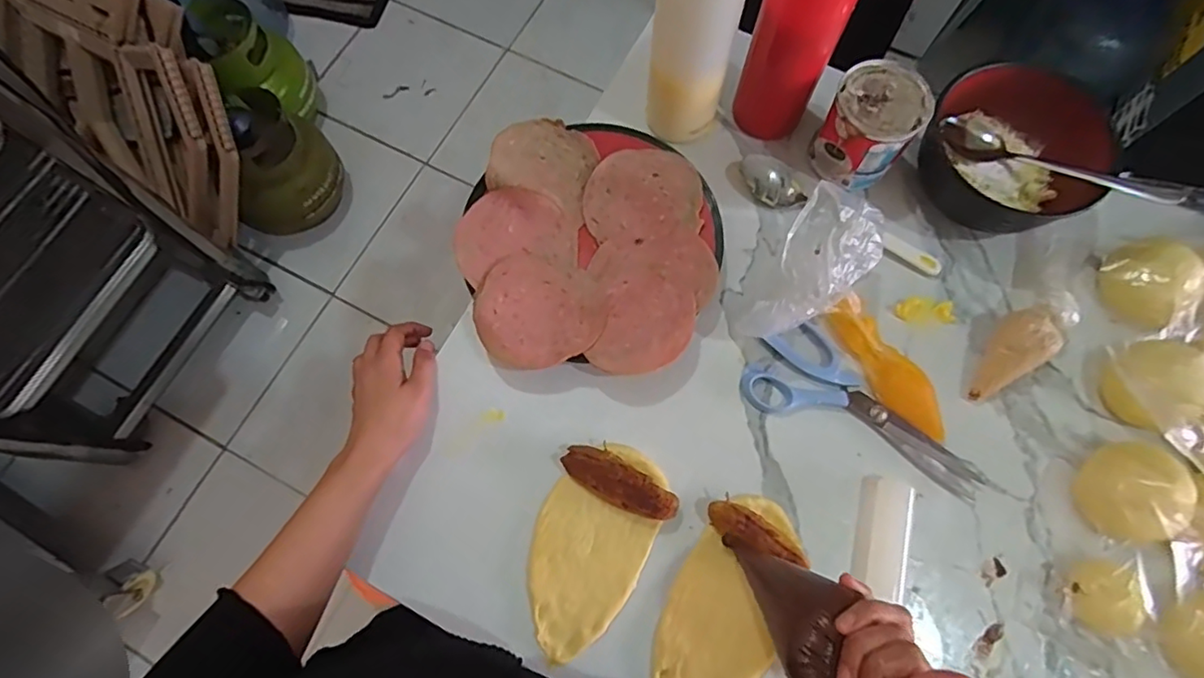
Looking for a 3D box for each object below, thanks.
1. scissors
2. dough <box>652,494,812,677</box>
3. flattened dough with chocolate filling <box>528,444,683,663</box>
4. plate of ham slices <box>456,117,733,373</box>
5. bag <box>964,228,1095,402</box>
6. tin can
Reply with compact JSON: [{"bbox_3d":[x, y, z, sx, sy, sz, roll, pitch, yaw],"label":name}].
[{"bbox_3d":[0.213,0.053,0.468,0.190,0.010,0.079,27,76,9],"label":"scissors"},{"bbox_3d":[0.091,0.194,0.423,0.077,0.024,0.158,25,76,8],"label":"dough"},{"bbox_3d":[-0.011,0.153,0.436,0.087,0.022,0.152,29,77,9],"label":"flattened dough with chocolate filling"},{"bbox_3d":[-0.010,-0.080,0.497,0.210,0.033,0.218,0,74,2],"label":"plate of ham slices"},{"bbox_3d":[0.354,-0.029,0.479,0.061,0.042,0.188,35,78,11],"label":"bag"},{"bbox_3d":[0.226,-0.179,0.501,0.074,0.076,0.077,0,74,2],"label":"tin can"}]

